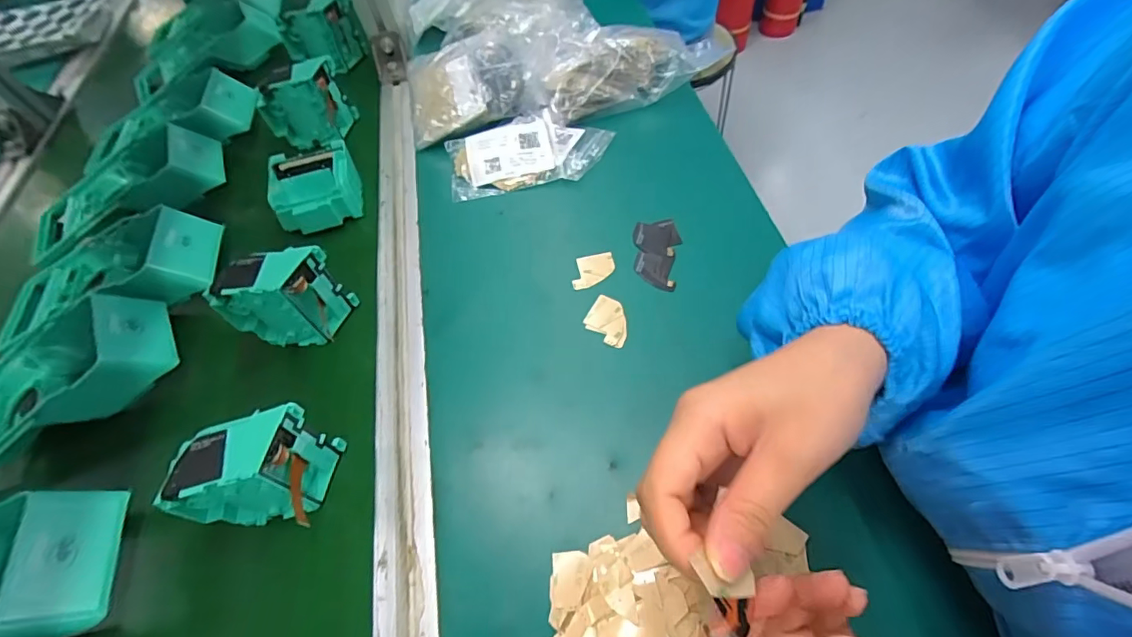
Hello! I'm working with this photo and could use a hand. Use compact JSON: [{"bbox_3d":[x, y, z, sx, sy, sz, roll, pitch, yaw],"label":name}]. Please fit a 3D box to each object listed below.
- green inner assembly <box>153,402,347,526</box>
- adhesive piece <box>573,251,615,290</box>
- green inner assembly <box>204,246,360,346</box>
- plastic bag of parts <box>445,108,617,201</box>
[{"bbox_3d":[-0.189,0.096,0.309,0.073,0.083,0.052,-8,56,3],"label":"green inner assembly"},{"bbox_3d":[0.022,-0.040,0.414,0.039,0.006,0.030,-16,56,-3],"label":"adhesive piece"},{"bbox_3d":[-0.215,-0.015,0.378,0.079,0.069,0.036,-8,56,3],"label":"green inner assembly"},{"bbox_3d":[-0.036,-0.166,0.488,0.156,0.028,0.089,-10,56,1],"label":"plastic bag of parts"}]

